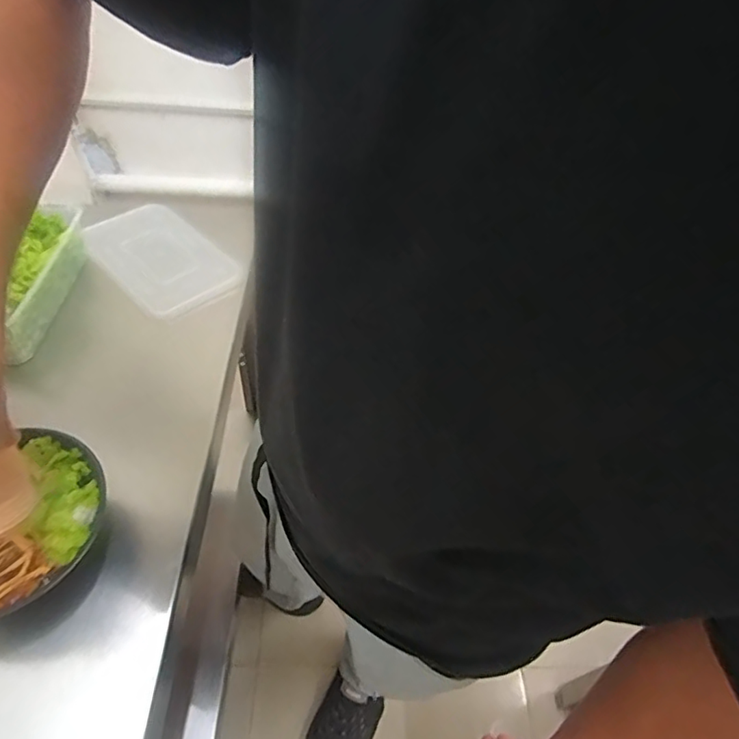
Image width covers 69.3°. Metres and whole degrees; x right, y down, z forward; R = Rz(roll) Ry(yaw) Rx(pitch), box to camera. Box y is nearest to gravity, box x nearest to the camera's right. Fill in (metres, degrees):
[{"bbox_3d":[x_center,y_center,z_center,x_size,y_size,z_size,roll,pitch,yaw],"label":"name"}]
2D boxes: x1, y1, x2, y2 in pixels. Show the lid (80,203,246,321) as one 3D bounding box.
[{"bbox_3d":[-0.316,-0.170,0.807,0.233,0.021,0.153,40,58,22],"label":"lid"}]

